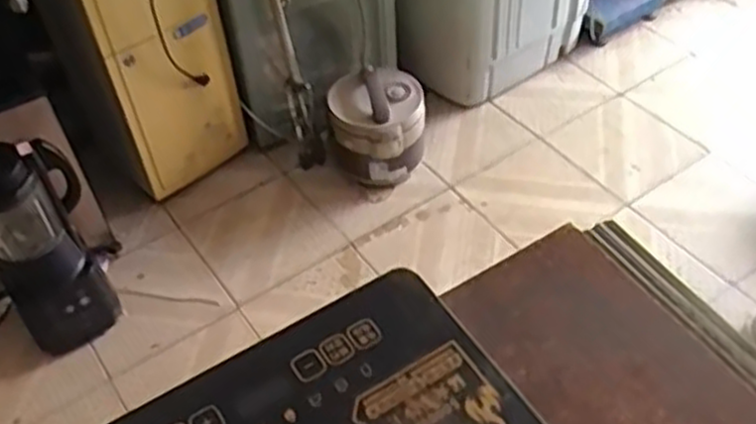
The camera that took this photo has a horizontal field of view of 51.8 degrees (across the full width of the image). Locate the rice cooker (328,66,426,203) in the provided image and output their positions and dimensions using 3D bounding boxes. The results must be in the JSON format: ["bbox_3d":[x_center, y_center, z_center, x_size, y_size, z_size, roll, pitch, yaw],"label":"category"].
[{"bbox_3d":[-0.002,-0.185,1.836,0.220,0.246,0.191,-5,48,-1],"label":"rice cooker"}]

